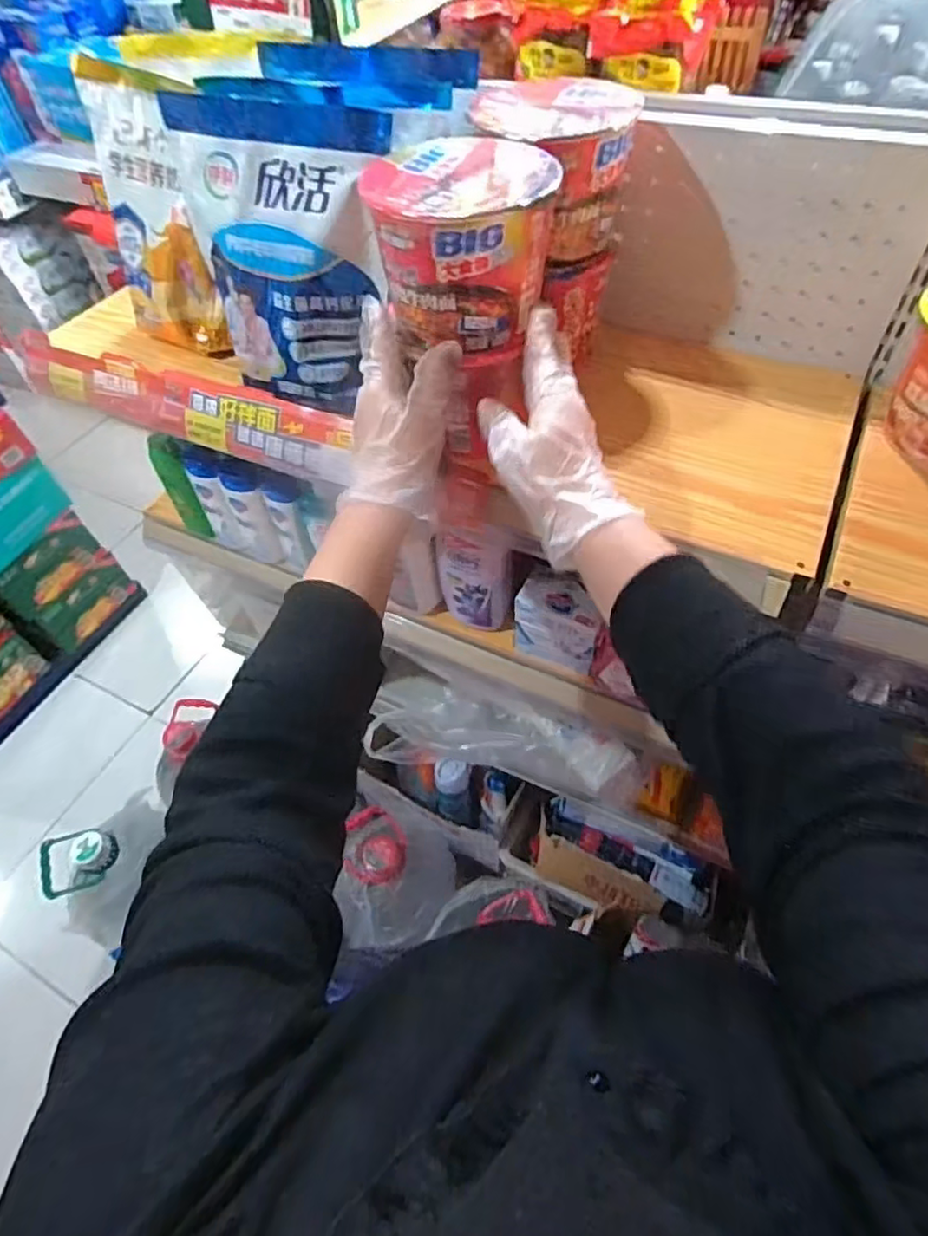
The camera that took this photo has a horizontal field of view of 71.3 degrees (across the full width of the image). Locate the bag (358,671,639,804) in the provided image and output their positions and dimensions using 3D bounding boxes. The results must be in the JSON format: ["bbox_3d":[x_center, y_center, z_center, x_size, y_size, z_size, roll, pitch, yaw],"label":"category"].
[{"bbox_3d":[0.064,0.175,0.919,0.377,0.130,0.105,9,55,11],"label":"bag"}]

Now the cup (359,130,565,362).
[{"bbox_3d":[-0.001,-0.289,0.511,0.125,0.110,0.132,-2,54,3],"label":"cup"}]

